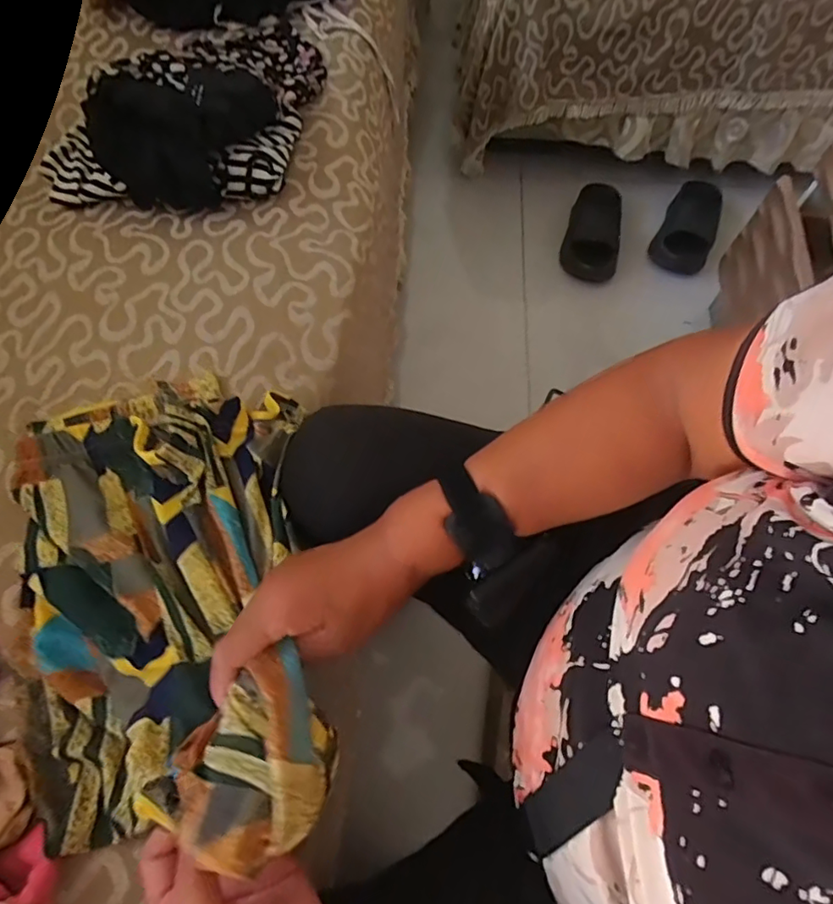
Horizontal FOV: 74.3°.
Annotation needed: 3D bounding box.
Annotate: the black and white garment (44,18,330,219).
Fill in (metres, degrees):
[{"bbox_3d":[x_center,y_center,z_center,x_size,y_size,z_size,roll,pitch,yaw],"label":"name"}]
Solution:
[{"bbox_3d":[-0.267,-0.439,0.651,0.255,0.093,0.338,10,66,4],"label":"black and white garment"}]

